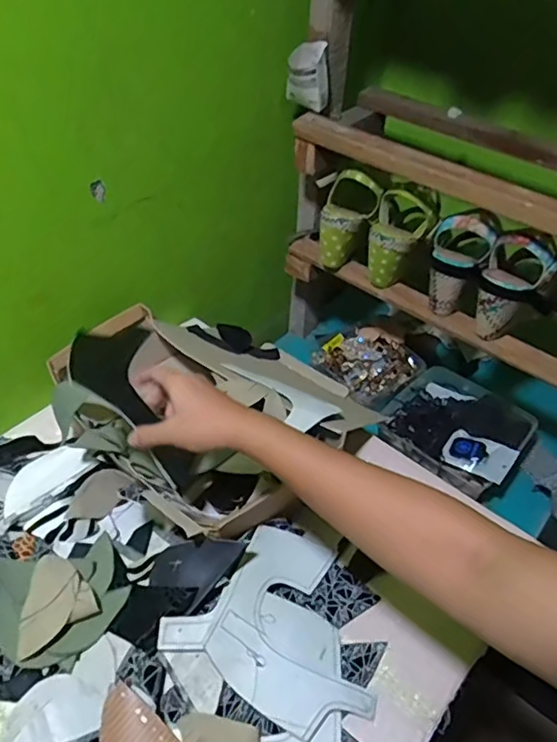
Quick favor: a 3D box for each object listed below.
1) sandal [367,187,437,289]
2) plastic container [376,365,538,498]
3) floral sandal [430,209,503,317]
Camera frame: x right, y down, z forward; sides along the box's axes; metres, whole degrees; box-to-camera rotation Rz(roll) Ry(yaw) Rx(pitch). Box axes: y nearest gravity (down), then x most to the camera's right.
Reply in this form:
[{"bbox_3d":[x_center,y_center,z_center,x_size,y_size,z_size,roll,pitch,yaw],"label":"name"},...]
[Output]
[{"bbox_3d":[0.171,-0.188,0.809,0.079,0.128,0.075,14,44,9],"label":"sandal"},{"bbox_3d":[0.284,0.084,0.910,0.207,0.057,0.207,30,49,24],"label":"plastic container"},{"bbox_3d":[0.243,-0.151,0.774,0.077,0.130,0.093,19,45,14],"label":"floral sandal"}]

